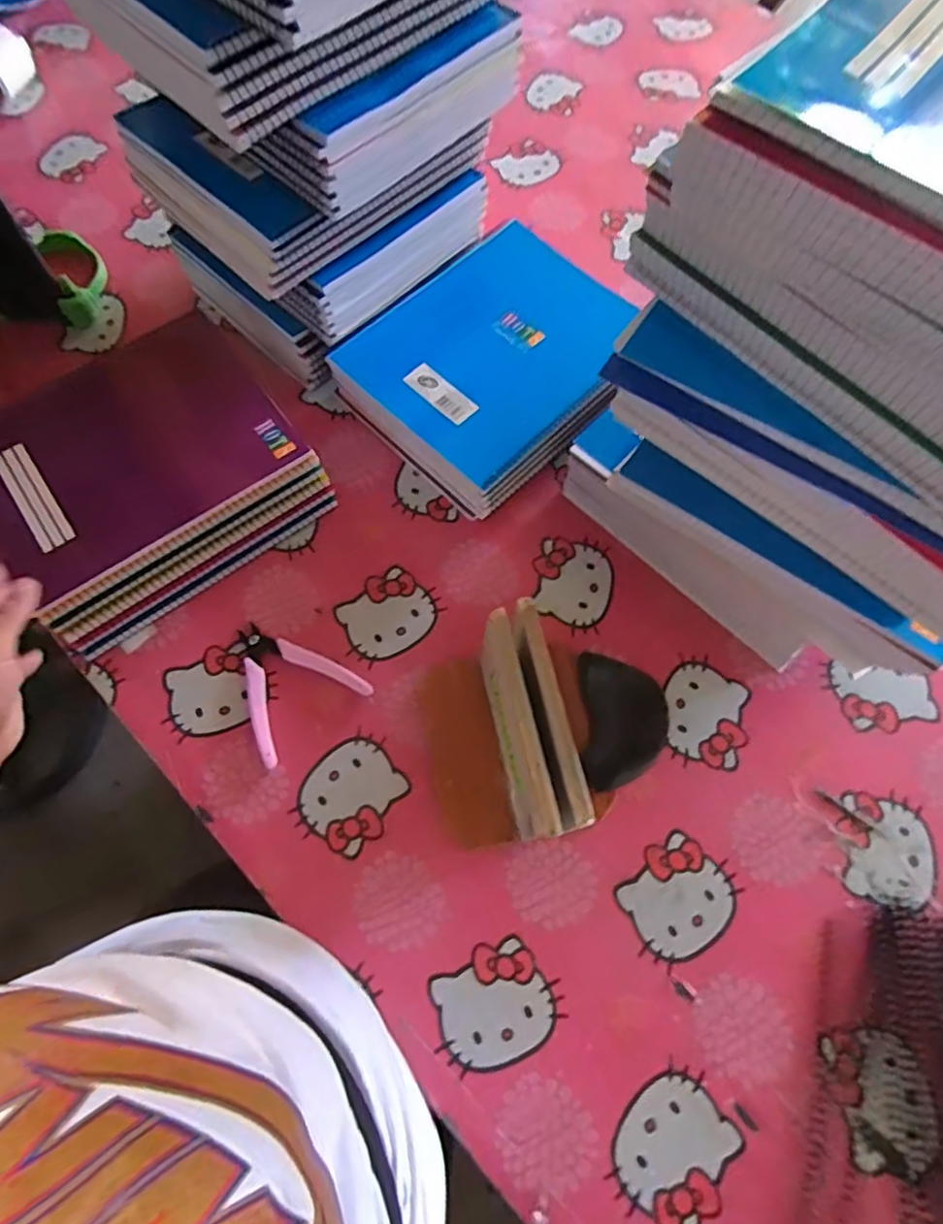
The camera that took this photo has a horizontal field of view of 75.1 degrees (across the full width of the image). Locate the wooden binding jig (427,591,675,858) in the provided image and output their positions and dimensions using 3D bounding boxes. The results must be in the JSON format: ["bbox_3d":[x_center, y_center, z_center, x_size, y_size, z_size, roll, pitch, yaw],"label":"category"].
[{"bbox_3d":[0.052,0.079,0.443,0.174,0.122,0.151,-12,70,-4],"label":"wooden binding jig"}]

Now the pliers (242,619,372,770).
[{"bbox_3d":[-0.157,0.053,0.510,0.099,0.017,0.111,-38,74,-13],"label":"pliers"}]

